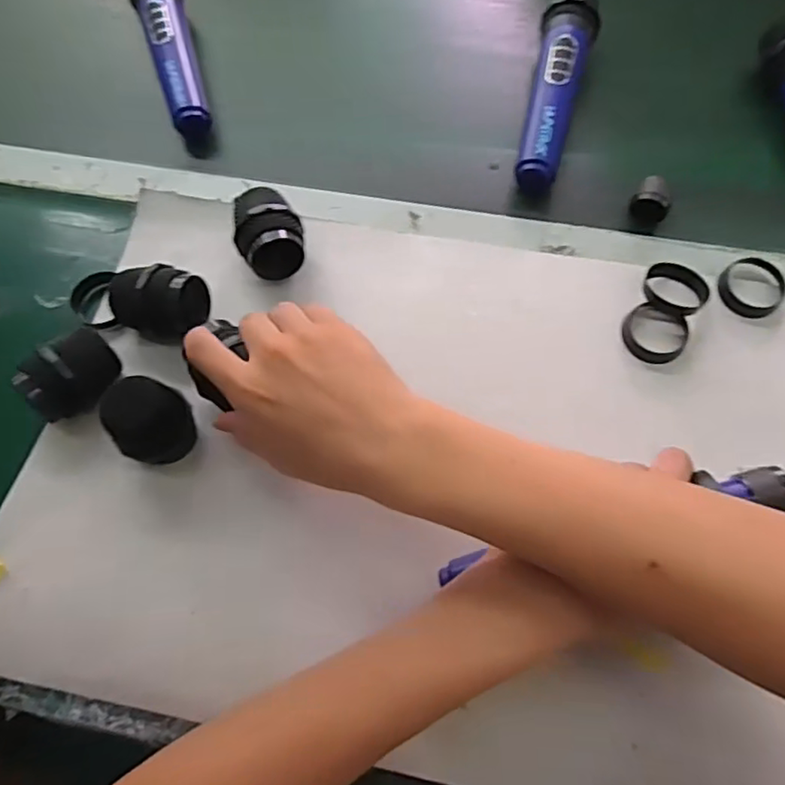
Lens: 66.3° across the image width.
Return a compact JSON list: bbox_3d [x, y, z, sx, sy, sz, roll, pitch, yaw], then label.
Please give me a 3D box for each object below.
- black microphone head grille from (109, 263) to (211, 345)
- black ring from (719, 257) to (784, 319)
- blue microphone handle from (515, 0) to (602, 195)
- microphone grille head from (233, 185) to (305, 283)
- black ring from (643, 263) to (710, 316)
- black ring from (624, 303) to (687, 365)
[{"bbox_3d":[-0.158,-0.061,0.406,0.061,0.046,0.048,19,68,10],"label":"black microphone head grille"},{"bbox_3d":[0.250,-0.072,0.418,0.044,0.012,0.043,-1,66,2],"label":"black ring"},{"bbox_3d":[0.134,-0.250,0.487,0.045,0.038,0.191,13,68,8],"label":"blue microphone handle"},{"bbox_3d":[-0.086,-0.112,0.421,0.046,0.044,0.064,-16,67,-5],"label":"microphone grille head"},{"bbox_3d":[0.195,-0.070,0.417,0.043,0.016,0.039,32,71,15],"label":"black ring"},{"bbox_3d":[0.177,-0.039,0.407,0.043,0.013,0.037,23,69,11],"label":"black ring"}]

